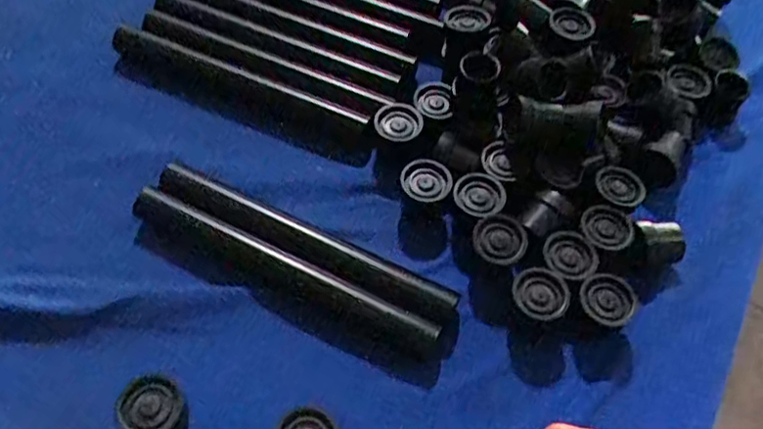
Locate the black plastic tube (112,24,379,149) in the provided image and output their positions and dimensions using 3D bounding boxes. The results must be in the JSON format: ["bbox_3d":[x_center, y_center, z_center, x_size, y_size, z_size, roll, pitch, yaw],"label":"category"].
[{"bbox_3d":[-0.108,-0.105,0.484,0.231,0.023,0.018,23,58,10],"label":"black plastic tube"}]

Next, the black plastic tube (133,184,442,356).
[{"bbox_3d":[-0.066,0.036,0.407,0.220,0.019,0.020,24,58,10],"label":"black plastic tube"}]

